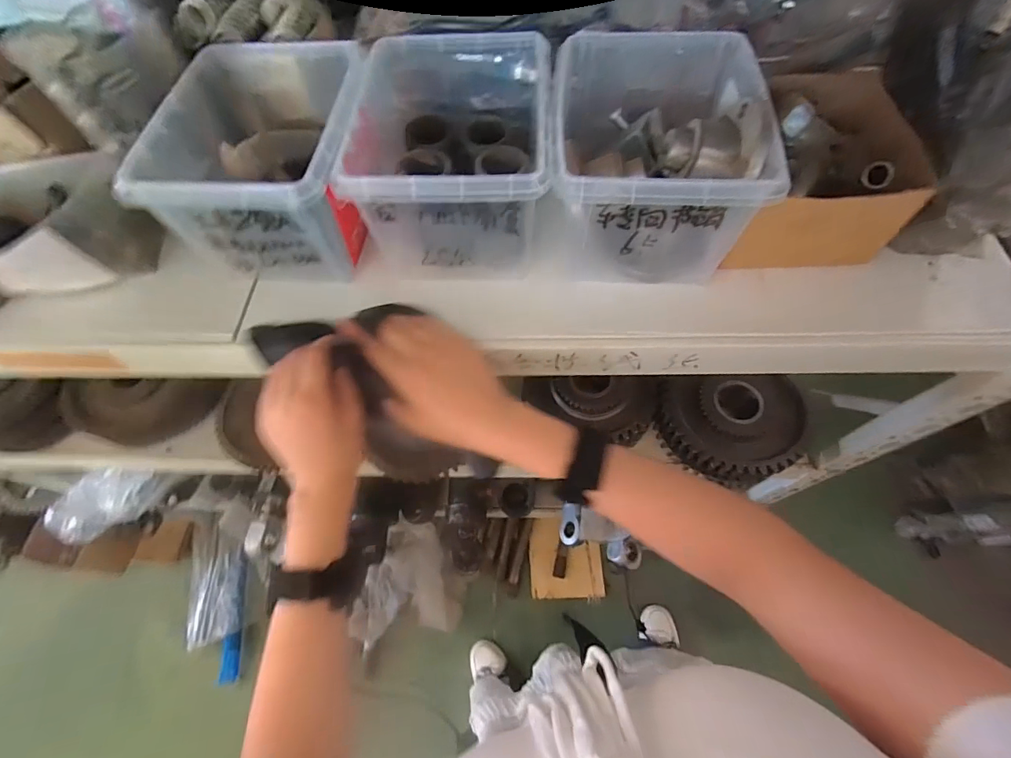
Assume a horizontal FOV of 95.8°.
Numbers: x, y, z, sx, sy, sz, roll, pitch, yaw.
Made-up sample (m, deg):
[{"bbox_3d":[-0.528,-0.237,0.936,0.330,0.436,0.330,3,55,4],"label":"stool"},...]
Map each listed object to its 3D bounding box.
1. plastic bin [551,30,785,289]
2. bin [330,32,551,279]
[{"bbox_3d":[0.123,-0.198,0.401,0.159,0.106,0.195,2,63,4],"label":"plastic bin"},{"bbox_3d":[-0.050,-0.205,0.423,0.177,0.129,0.231,2,63,3],"label":"bin"}]

